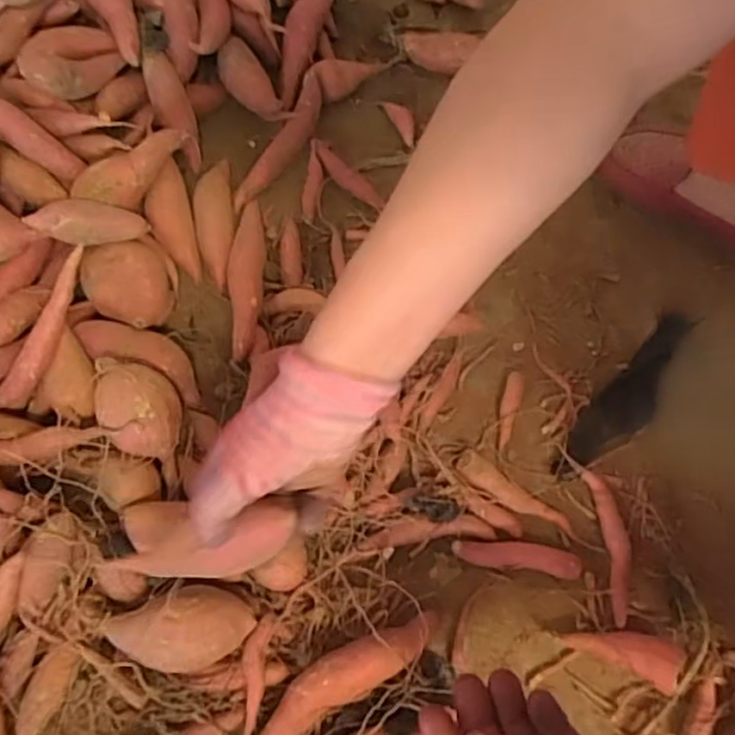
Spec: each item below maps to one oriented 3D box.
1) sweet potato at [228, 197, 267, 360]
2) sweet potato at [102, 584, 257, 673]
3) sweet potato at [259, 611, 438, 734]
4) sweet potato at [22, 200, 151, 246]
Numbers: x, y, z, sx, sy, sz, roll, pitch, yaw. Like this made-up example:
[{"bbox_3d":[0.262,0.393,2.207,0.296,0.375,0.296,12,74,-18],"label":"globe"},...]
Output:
[{"bbox_3d":[-0.103,-0.083,0.597,0.028,0.033,0.165,-1,65,-3],"label":"sweet potato"},{"bbox_3d":[-0.124,0.172,0.454,0.097,0.038,0.055,-11,66,-7],"label":"sweet potato"},{"bbox_3d":[-0.013,0.205,0.462,0.137,0.029,0.031,-26,69,-14],"label":"sweet potato"},{"bbox_3d":[-0.226,-0.118,0.559,0.091,0.026,0.030,0,64,-17],"label":"sweet potato"}]

